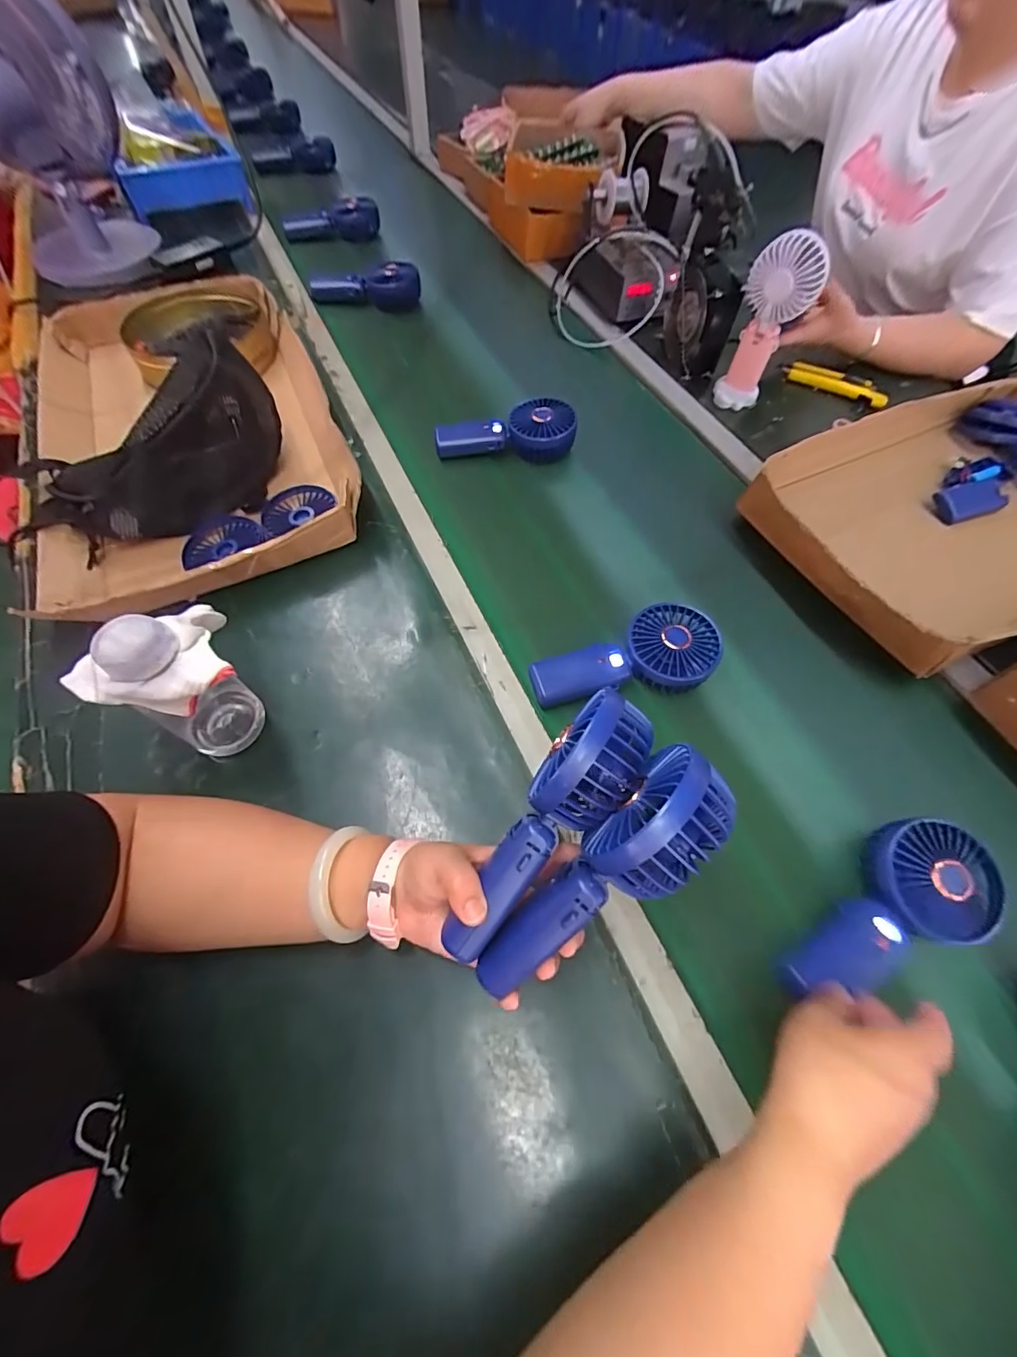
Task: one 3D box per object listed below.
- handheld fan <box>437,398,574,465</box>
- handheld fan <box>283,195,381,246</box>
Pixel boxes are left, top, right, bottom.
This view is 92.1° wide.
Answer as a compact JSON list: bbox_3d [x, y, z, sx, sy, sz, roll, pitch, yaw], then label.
[{"bbox_3d":[-0.002,-0.329,0.660,0.180,0.051,0.076,1,61,-1],"label":"handheld fan"},{"bbox_3d":[-0.345,-0.866,0.943,0.242,0.065,0.056,12,60,24],"label":"handheld fan"}]

